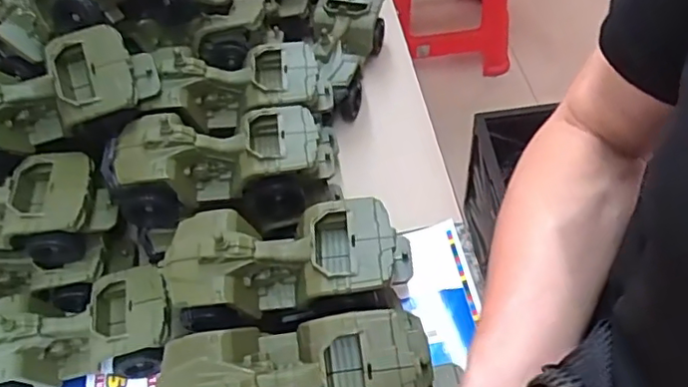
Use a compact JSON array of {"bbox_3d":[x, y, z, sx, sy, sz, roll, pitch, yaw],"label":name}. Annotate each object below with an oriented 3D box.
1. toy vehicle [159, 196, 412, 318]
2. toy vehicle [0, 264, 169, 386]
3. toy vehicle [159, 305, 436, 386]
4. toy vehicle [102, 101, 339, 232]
[{"bbox_3d":[-0.043,0.052,0.468,0.182,0.072,0.074,-6,54,2],"label":"toy vehicle"},{"bbox_3d":[-0.233,0.126,0.531,0.169,0.080,0.080,-14,55,-4],"label":"toy vehicle"},{"bbox_3d":[-0.031,0.131,0.420,0.181,0.066,0.080,-8,54,0],"label":"toy vehicle"},{"bbox_3d":[-0.106,-0.028,0.537,0.189,0.089,0.087,-10,54,-1],"label":"toy vehicle"}]

